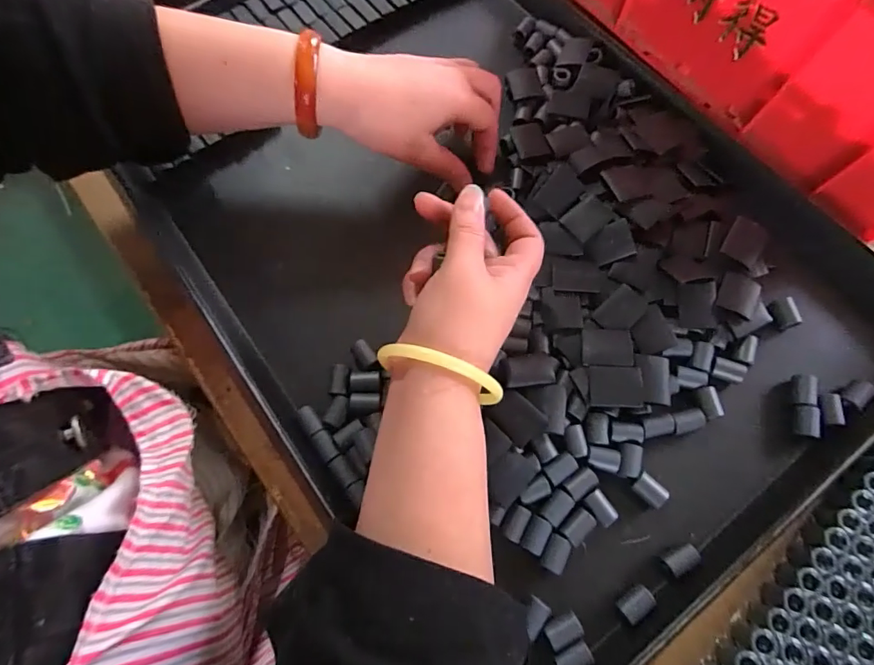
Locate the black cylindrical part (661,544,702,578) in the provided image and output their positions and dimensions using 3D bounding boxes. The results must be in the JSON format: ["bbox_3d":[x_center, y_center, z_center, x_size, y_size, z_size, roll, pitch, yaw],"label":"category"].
[{"bbox_3d":[0.143,0.135,0.279,0.022,0.012,0.013,-21,70,-5],"label":"black cylindrical part"}]

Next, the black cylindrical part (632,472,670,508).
[{"bbox_3d":[0.131,0.098,0.293,0.020,0.012,0.013,41,77,15],"label":"black cylindrical part"}]

